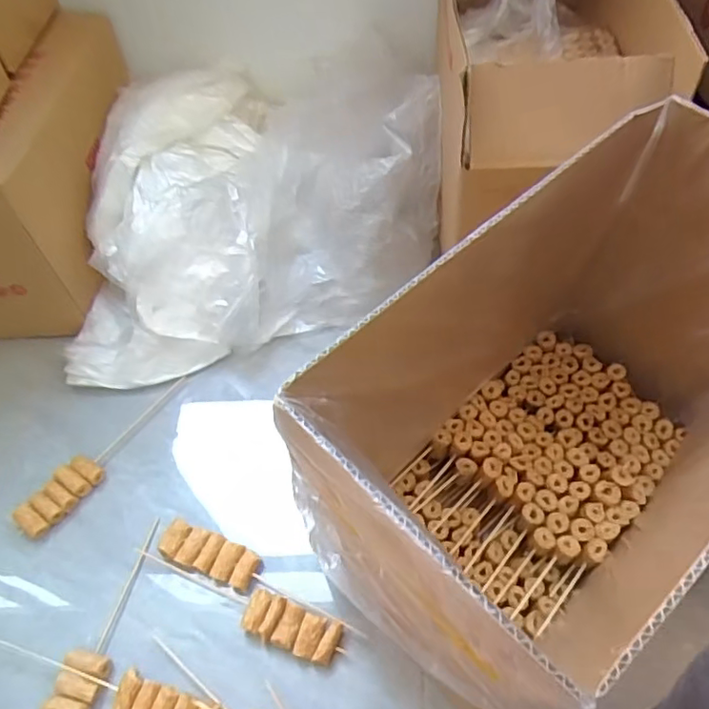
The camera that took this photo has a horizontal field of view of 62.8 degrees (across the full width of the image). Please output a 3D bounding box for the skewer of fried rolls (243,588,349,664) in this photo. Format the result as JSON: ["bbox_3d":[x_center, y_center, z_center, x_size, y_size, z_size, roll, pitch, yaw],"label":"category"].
[{"bbox_3d":[-0.056,0.252,0.536,0.091,0.026,0.038,17,57,14],"label":"skewer of fried rolls"}]

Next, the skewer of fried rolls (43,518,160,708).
[{"bbox_3d":[-0.233,0.260,0.535,0.039,0.016,0.212,12,56,11],"label":"skewer of fried rolls"}]

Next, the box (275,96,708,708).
[{"bbox_3d":[0.160,0.051,0.445,0.219,0.288,0.395,33,62,23],"label":"box"}]

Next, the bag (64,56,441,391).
[{"bbox_3d":[-0.153,-0.213,0.750,0.495,0.198,0.371,-17,55,-10],"label":"bag"}]

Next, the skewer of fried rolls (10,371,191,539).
[{"bbox_3d":[-0.275,0.104,0.644,0.042,0.014,0.222,28,60,21],"label":"skewer of fried rolls"}]

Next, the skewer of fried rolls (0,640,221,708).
[{"bbox_3d":[-0.220,0.287,0.504,0.218,0.024,0.037,14,56,12],"label":"skewer of fried rolls"}]

